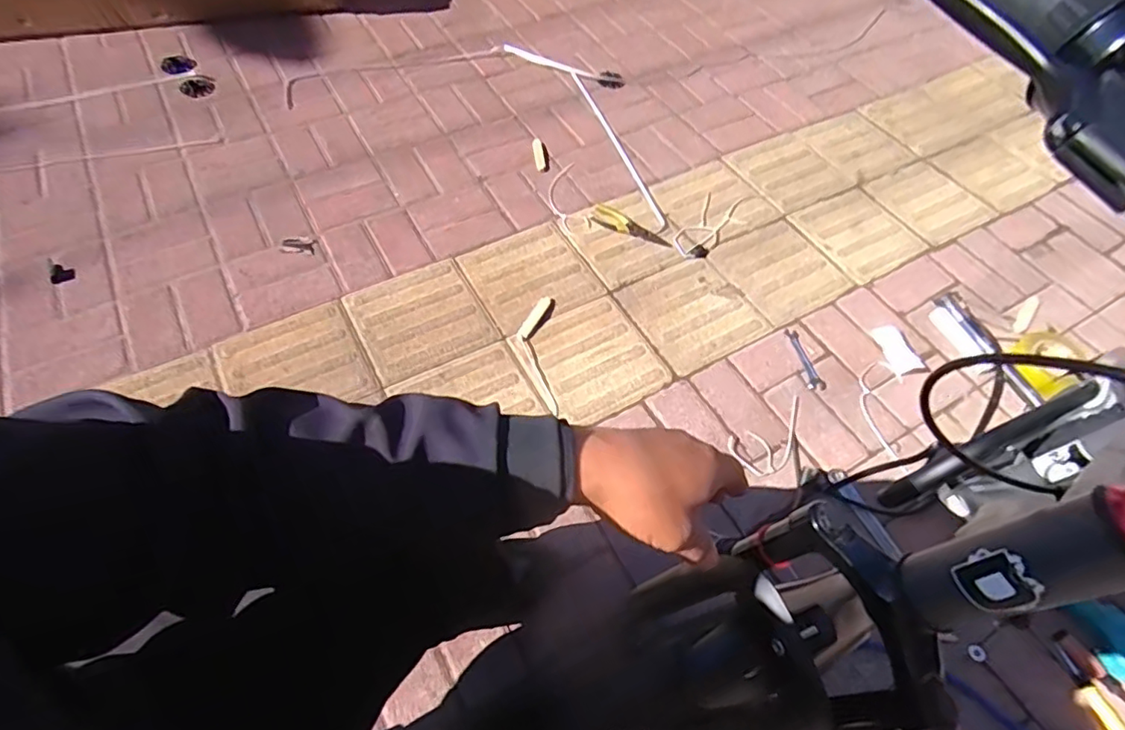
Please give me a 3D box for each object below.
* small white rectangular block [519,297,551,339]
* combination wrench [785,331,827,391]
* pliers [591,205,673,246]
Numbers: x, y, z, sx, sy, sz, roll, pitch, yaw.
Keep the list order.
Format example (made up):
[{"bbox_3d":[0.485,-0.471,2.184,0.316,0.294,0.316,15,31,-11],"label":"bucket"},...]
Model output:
[{"bbox_3d":[-0.055,-0.097,1.161,0.024,0.006,0.109,26,62,15],"label":"small white rectangular block"},{"bbox_3d":[0.482,-0.010,1.146,0.037,0.010,0.139,-12,60,-7],"label":"combination wrench"},{"bbox_3d":[0.154,-0.310,1.316,0.196,0.018,0.057,28,63,16],"label":"pliers"}]

